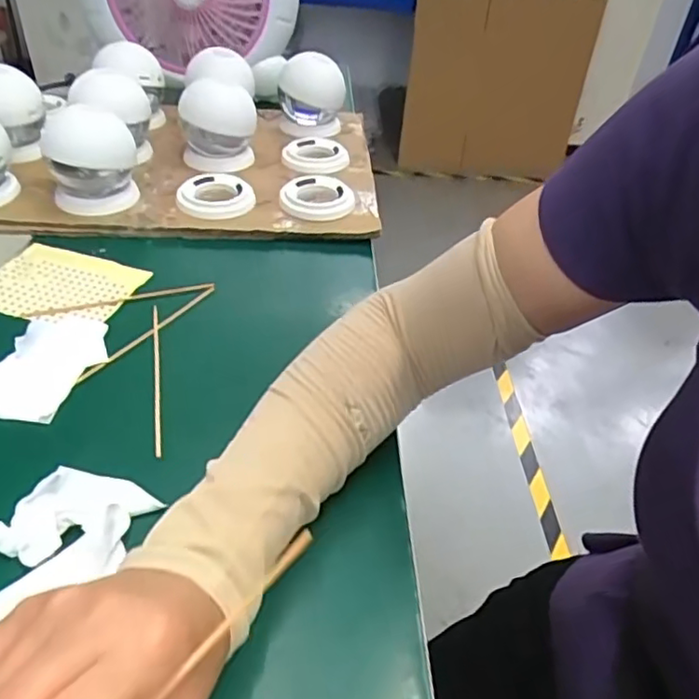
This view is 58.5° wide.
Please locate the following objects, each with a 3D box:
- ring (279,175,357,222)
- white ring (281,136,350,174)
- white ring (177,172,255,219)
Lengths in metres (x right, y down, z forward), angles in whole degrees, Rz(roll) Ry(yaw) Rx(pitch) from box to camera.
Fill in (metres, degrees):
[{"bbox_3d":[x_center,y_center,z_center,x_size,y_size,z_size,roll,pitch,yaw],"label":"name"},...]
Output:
[{"bbox_3d":[-0.031,-0.149,0.598,0.068,0.012,0.078,4,40,-3],"label":"ring"},{"bbox_3d":[-0.039,-0.208,0.667,0.072,0.012,0.072,4,40,-3],"label":"white ring"},{"bbox_3d":[-0.125,-0.145,0.582,0.069,0.012,0.070,4,40,-3],"label":"white ring"}]

